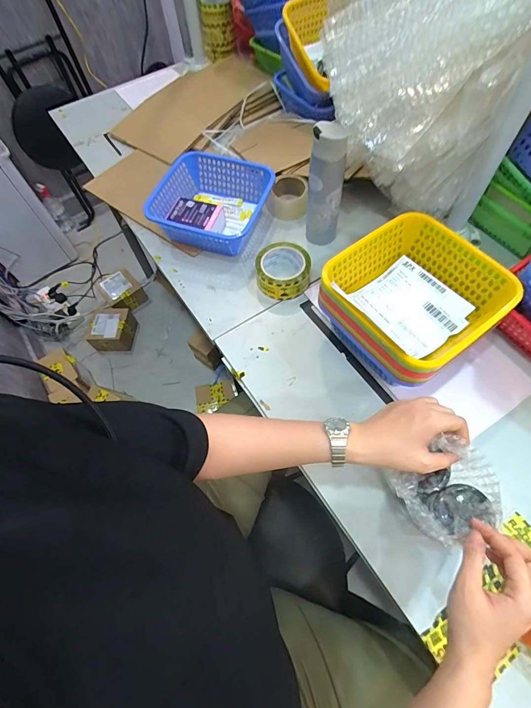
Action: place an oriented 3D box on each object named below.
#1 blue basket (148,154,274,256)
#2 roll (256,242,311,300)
[{"bbox_3d":[-0.109,-0.317,0.754,0.209,0.094,0.218,14,64,12],"label":"blue basket"},{"bbox_3d":[0.034,-0.162,0.689,0.100,0.051,0.102,-2,62,3],"label":"roll"}]

